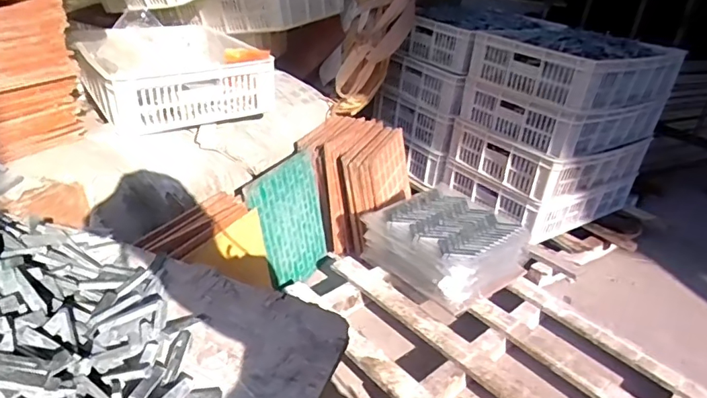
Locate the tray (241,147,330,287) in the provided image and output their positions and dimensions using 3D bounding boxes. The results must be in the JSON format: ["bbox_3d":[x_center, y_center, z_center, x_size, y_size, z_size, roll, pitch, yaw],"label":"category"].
[{"bbox_3d":[-0.158,0.063,1.293,0.017,0.323,0.304,7,25,29],"label":"tray"}]

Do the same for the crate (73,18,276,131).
[{"bbox_3d":[-0.468,-0.343,1.331,0.432,0.152,0.477,-11,32,-30],"label":"crate"}]

